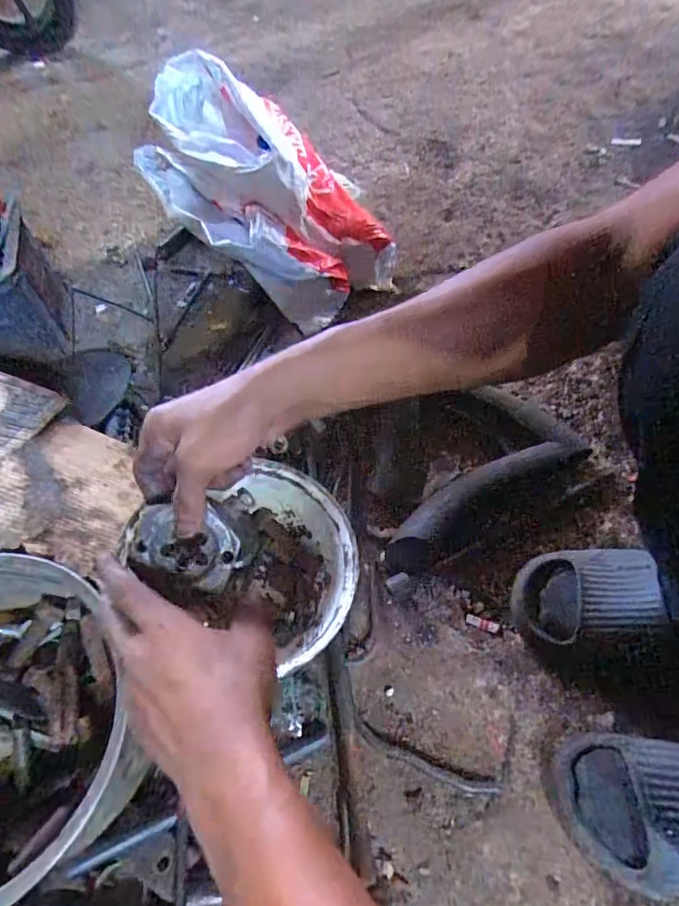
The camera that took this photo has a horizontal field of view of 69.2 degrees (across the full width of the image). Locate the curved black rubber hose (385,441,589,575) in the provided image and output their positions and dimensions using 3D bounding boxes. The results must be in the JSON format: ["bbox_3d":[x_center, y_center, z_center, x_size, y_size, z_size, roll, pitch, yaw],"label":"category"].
[{"bbox_3d":[0.167,0.045,0.576,0.278,0.039,0.063,-31,60,-15],"label":"curved black rubber hose"}]

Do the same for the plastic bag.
[{"bbox_3d":[-0.137,-0.444,0.765,0.273,0.219,0.500,-34,75,-18],"label":"plastic bag"}]

